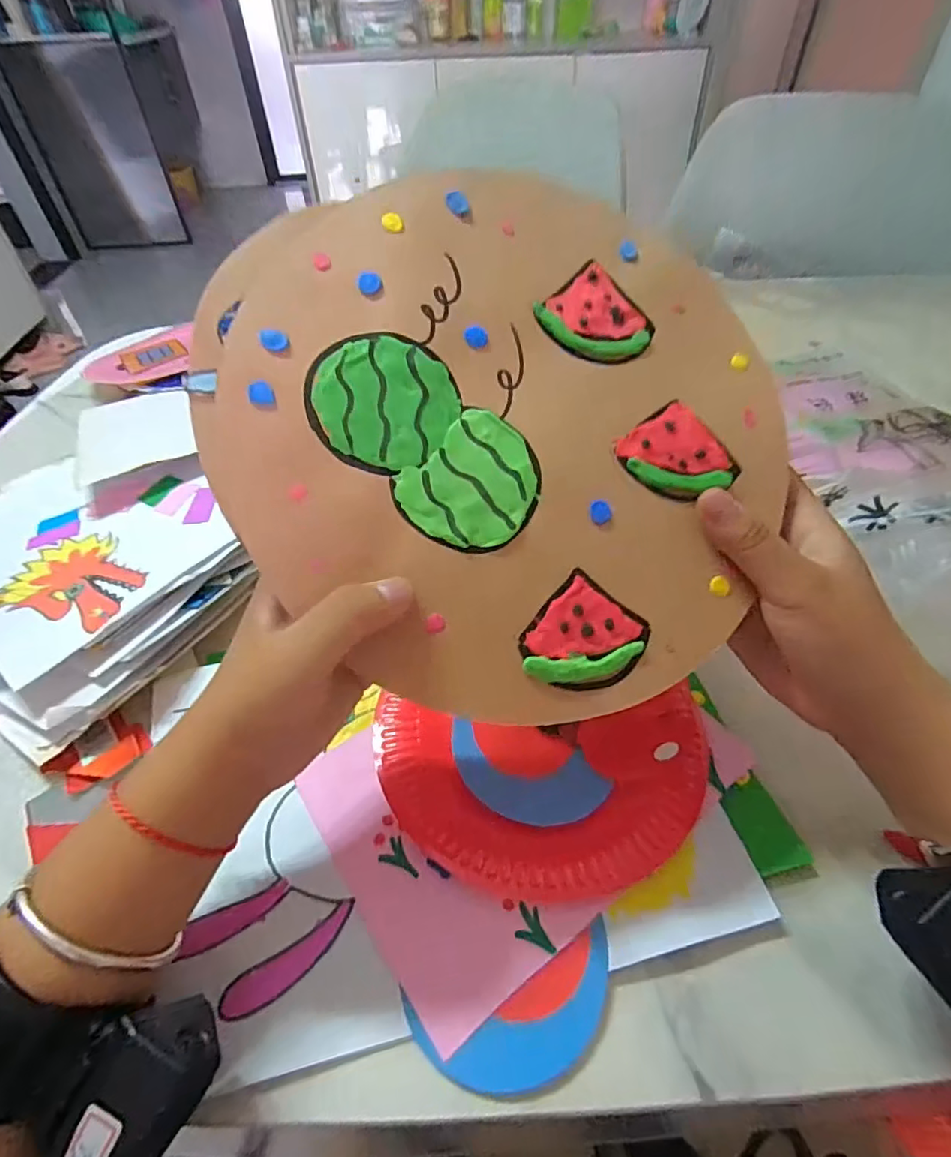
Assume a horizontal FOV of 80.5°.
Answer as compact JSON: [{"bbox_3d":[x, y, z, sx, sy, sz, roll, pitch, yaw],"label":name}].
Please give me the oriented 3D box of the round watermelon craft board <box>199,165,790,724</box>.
[{"bbox_3d":[0.023,-0.065,0.239,0.228,0.009,0.234,2,81,-11],"label":"round watermelon craft board"}]

